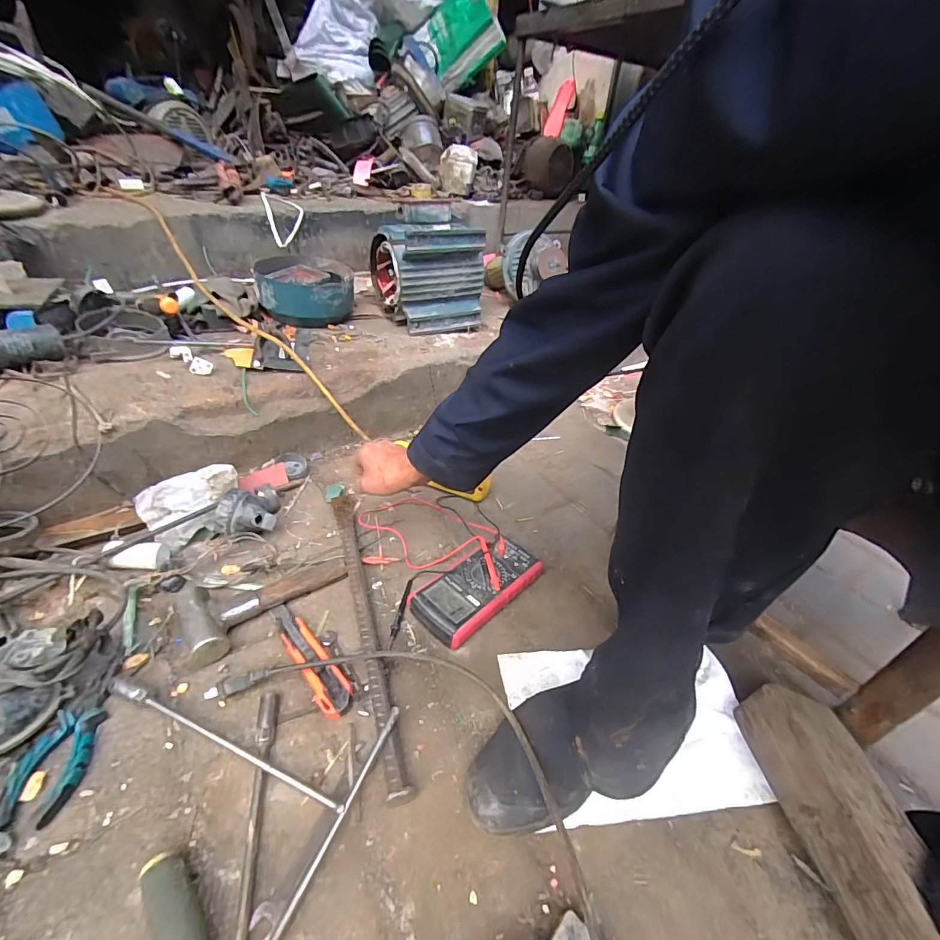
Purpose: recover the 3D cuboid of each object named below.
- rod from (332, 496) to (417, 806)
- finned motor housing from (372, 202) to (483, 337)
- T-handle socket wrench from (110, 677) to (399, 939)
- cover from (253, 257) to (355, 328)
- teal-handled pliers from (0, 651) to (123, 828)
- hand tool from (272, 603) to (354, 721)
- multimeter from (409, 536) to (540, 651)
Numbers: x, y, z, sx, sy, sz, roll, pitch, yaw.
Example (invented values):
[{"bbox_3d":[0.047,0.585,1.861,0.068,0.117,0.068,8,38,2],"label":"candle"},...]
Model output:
[{"bbox_3d":[-0.136,0.173,0.574,0.026,0.027,0.439,-7,38,-20],"label":"rod"},{"bbox_3d":[-0.089,-0.433,0.978,0.199,0.228,0.174,-17,41,-27],"label":"finned motor housing"},{"bbox_3d":[-0.233,0.257,0.434,0.277,0.032,0.172,20,37,17],"label":"T-handle socket wrench"},{"bbox_3d":[-0.347,-0.374,0.964,0.187,0.093,0.198,-4,37,-12],"label":"cover"},{"bbox_3d":[-0.385,0.251,0.435,0.056,0.017,0.147,0,36,-10],"label":"teal-handled pliers"},{"bbox_3d":[-0.187,0.212,0.517,0.032,0.022,0.167,-24,46,-36],"label":"hand tool"},{"bbox_3d":[0.011,0.159,0.609,0.178,0.038,0.085,-26,47,-38],"label":"multimeter"}]

